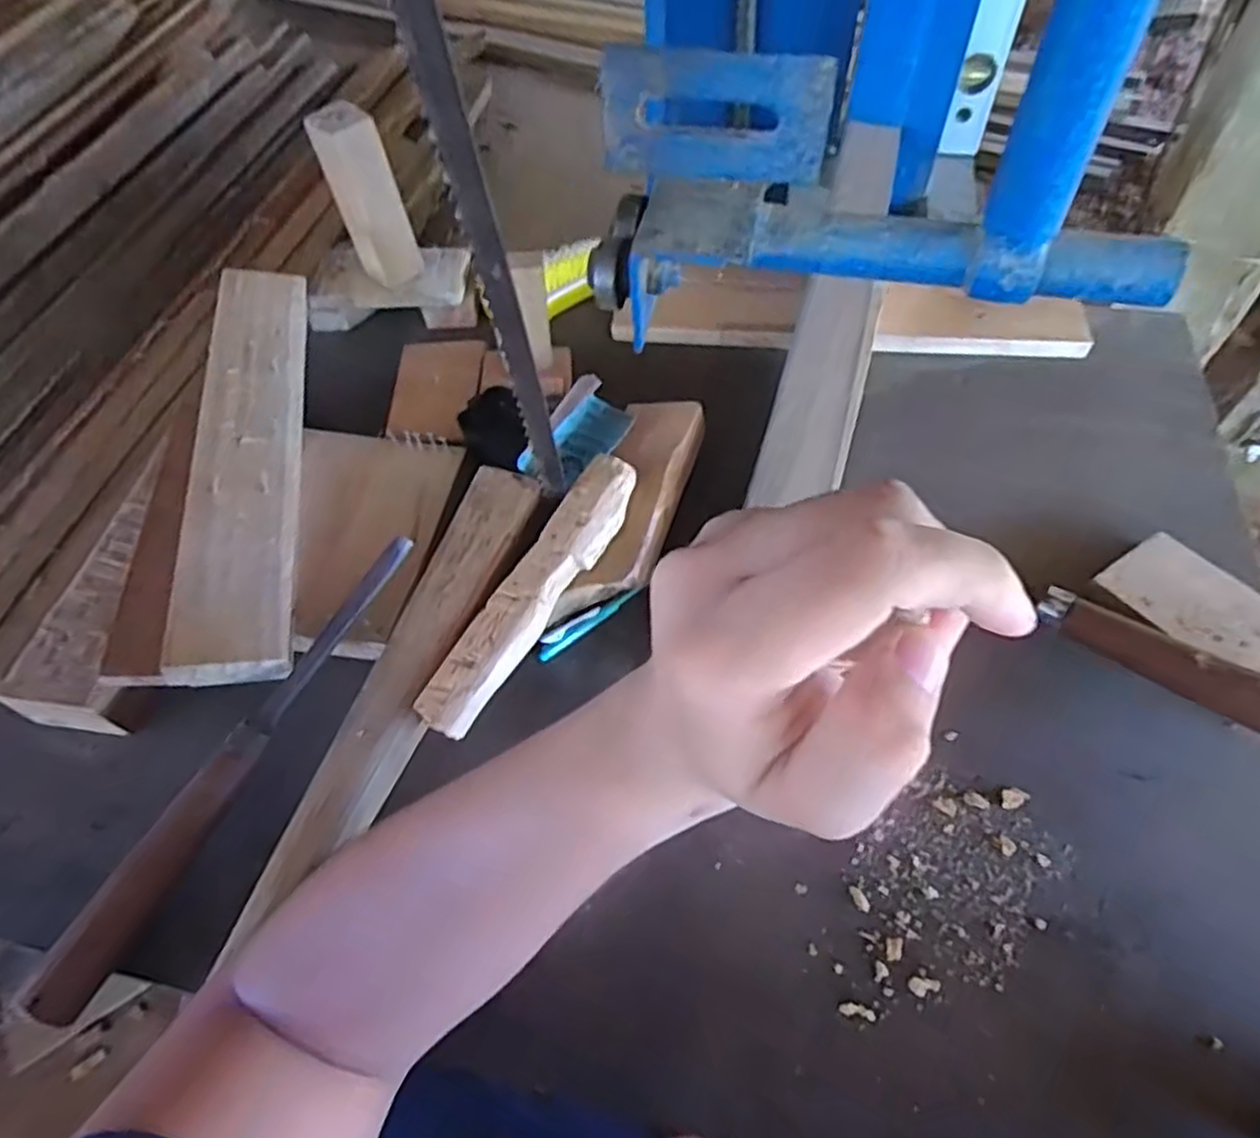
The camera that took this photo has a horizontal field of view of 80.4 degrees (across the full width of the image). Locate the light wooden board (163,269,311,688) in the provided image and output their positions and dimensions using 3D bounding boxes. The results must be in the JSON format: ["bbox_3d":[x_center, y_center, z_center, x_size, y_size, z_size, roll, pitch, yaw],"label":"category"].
[{"bbox_3d":[-0.271,-0.087,0.535,0.069,0.023,0.372,5,55,-27],"label":"light wooden board"}]

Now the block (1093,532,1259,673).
[{"bbox_3d":[0.358,0.027,0.458,0.061,0.014,0.115,-33,59,-18],"label":"block"}]

